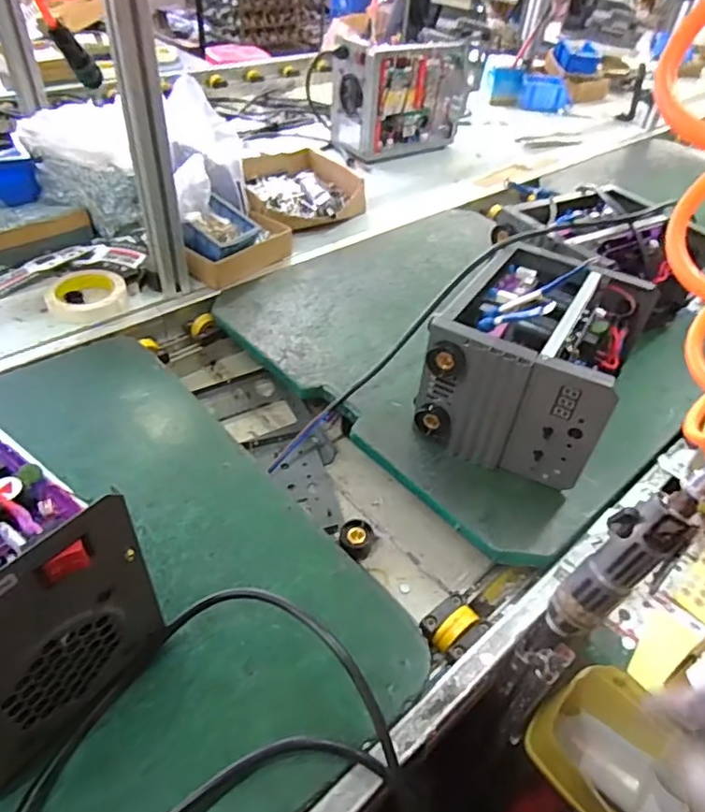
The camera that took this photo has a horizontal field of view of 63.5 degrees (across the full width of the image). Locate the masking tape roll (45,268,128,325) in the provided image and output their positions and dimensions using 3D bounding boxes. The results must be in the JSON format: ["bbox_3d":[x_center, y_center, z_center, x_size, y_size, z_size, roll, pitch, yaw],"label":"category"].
[{"bbox_3d":[-0.374,-0.158,0.802,0.105,0.031,0.113,2,44,-2],"label":"masking tape roll"}]

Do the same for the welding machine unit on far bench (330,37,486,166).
[{"bbox_3d":[0.122,-0.699,1.284,0.345,0.214,0.129,-22,50,-25],"label":"welding machine unit on far bench"}]

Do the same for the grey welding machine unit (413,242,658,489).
[{"bbox_3d":[0.207,-0.054,0.658,0.185,0.153,0.241,24,47,19],"label":"grey welding machine unit"}]

